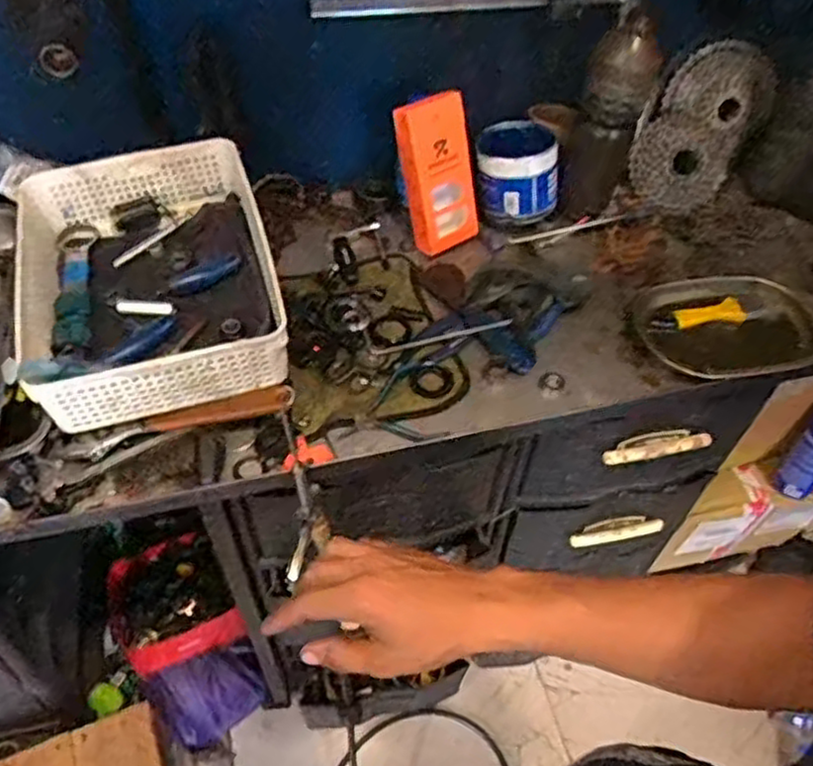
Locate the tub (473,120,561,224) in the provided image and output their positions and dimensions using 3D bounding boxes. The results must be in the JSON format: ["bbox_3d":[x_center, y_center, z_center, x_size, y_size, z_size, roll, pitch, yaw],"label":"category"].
[{"bbox_3d":[0.145,-0.277,0.972,0.113,0.094,0.122,6,53,2],"label":"tub"}]

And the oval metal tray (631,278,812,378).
[{"bbox_3d":[0.384,-0.069,0.885,0.209,0.033,0.156,-9,54,-9],"label":"oval metal tray"}]

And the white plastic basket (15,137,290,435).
[{"bbox_3d":[-0.279,-0.110,0.811,0.243,0.104,0.327,-13,54,-12],"label":"white plastic basket"}]

